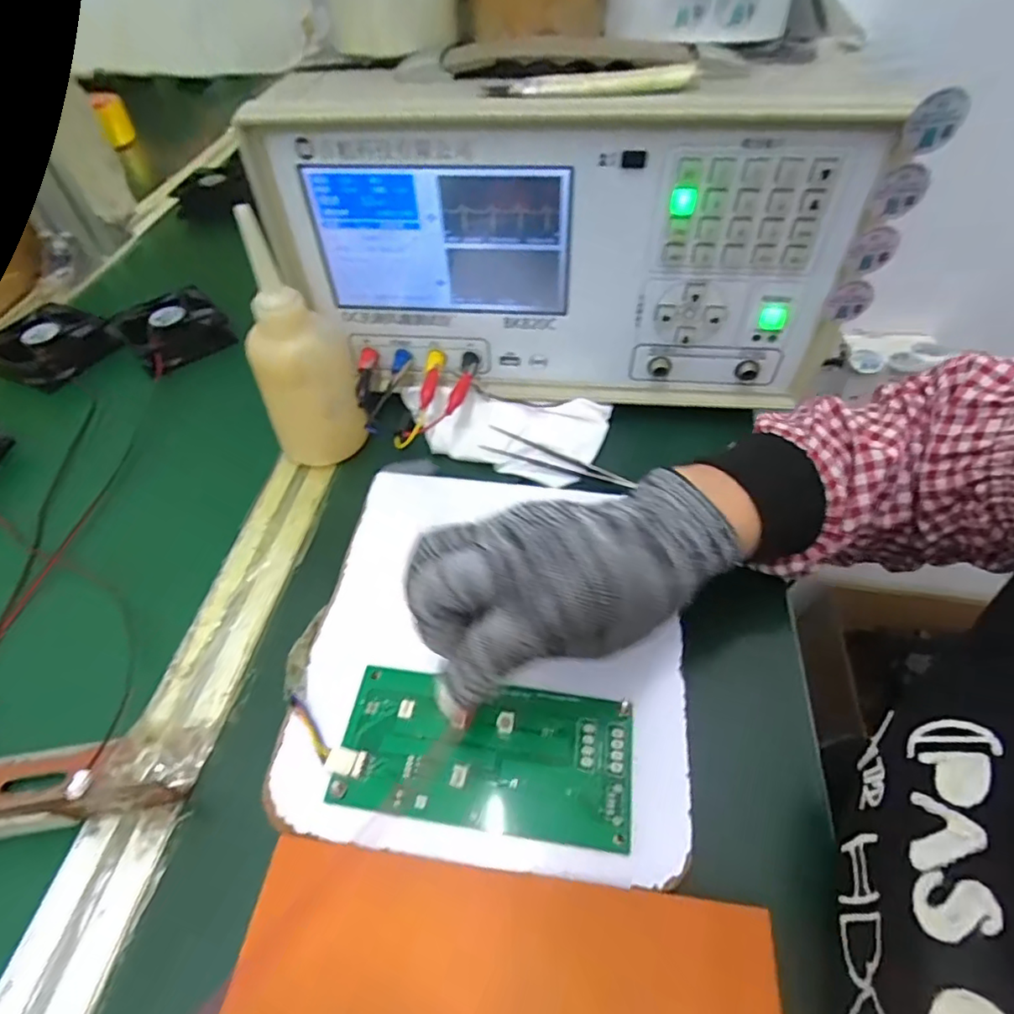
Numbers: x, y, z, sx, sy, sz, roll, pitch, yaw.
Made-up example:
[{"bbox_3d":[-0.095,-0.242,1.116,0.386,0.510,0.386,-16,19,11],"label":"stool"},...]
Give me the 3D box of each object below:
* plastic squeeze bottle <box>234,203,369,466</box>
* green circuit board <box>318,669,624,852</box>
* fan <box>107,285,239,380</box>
[{"bbox_3d":[-0.133,-0.096,0.369,0.061,0.147,0.051,-16,50,-9],"label":"plastic squeeze bottle"},{"bbox_3d":[-0.011,0.111,0.268,0.133,0.007,0.064,4,50,8],"label":"green circuit board"},{"bbox_3d":[-0.294,-0.159,0.509,0.078,0.025,0.081,35,60,29],"label":"fan"}]

